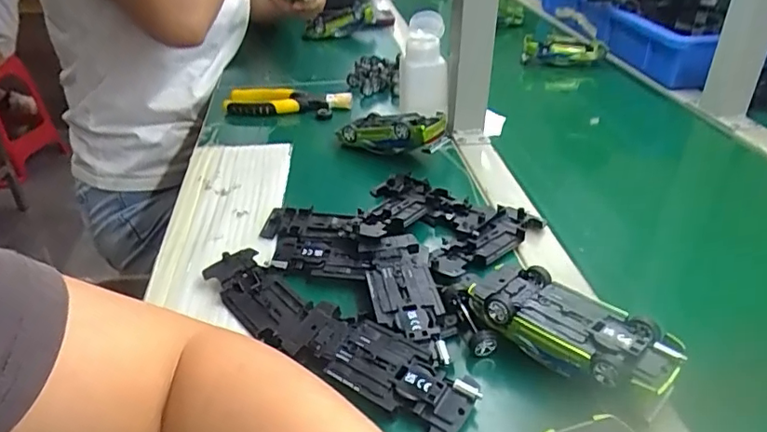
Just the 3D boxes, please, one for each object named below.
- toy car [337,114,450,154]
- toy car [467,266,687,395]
[{"bbox_3d":[0.010,-0.094,0.625,0.129,0.038,0.047,5,33,35],"label":"toy car"},{"bbox_3d":[0.118,0.074,0.360,0.128,0.031,0.054,25,41,34],"label":"toy car"}]

